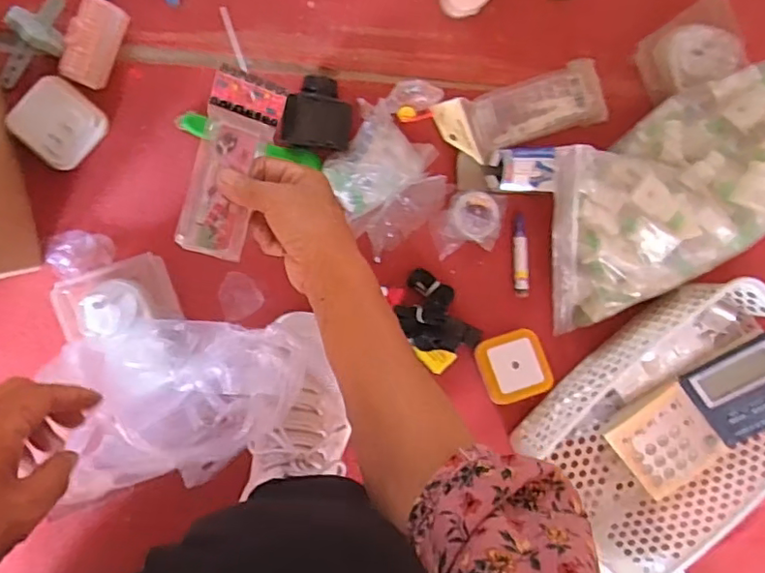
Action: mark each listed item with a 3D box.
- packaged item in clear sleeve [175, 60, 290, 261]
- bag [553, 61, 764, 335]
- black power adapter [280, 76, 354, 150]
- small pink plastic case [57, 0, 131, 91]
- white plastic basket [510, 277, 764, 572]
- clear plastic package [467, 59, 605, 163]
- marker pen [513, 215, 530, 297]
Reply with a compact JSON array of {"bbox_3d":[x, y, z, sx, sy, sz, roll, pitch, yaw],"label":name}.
[{"bbox_3d":[-0.108,-0.086,0.412,0.048,0.006,0.128,16,93,-24],"label":"packaged item in clear sleeve"},{"bbox_3d":[0.268,-0.078,0.542,0.247,0.091,0.175,-24,98,-5],"label":"bag"},{"bbox_3d":[-0.057,-0.155,0.524,0.060,0.028,0.062,8,95,-11],"label":"black power adapter"},{"bbox_3d":[-0.243,-0.205,0.491,0.033,0.028,0.070,23,92,-11],"label":"small pink plastic case"},{"bbox_3d":[0.283,0.132,0.570,0.271,0.083,0.198,-39,99,-3],"label":"white plastic basket"},{"bbox_3d":[0.150,-0.171,0.560,0.134,0.009,0.058,-20,99,-7],"label":"clear plastic package"},{"bbox_3d":[0.137,-0.031,0.575,0.016,0.013,0.079,-2,96,-10],"label":"marker pen"}]

